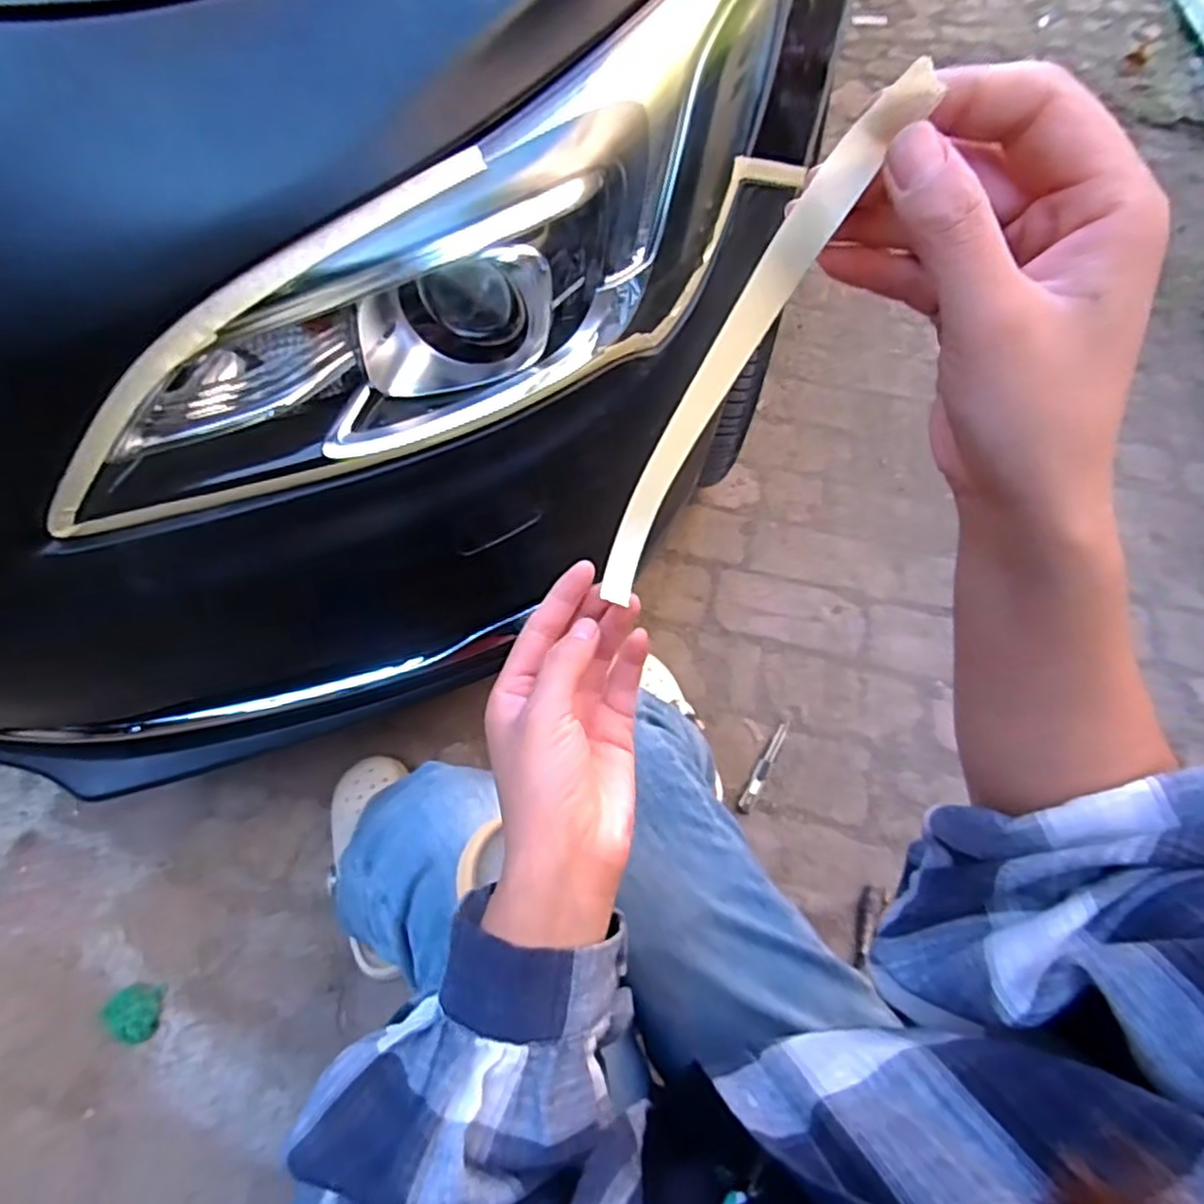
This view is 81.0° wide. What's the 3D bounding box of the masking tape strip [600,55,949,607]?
[{"bbox_3d":[0.045,-0.078,0.272,0.020,0.222,0.031,-7,61,-27],"label":"masking tape strip"}]

